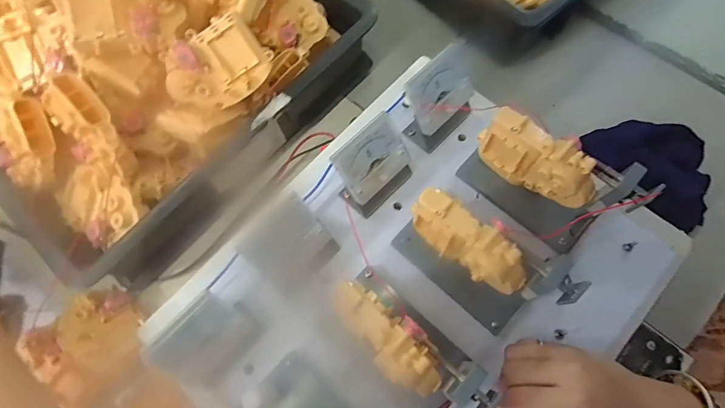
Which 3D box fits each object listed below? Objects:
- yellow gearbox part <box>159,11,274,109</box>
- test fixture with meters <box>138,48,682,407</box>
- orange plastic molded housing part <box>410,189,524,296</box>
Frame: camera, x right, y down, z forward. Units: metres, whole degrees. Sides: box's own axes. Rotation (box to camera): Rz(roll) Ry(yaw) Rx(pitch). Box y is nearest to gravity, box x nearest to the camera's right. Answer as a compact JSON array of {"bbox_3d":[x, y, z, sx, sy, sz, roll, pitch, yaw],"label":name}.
[{"bbox_3d":[-0.141,-0.132,0.396,0.097,0.034,0.071,-33,112,10],"label":"yellow gearbox part"},{"bbox_3d":[0.055,0.074,0.325,0.285,0.092,0.378,39,76,15],"label":"test fixture with meters"},{"bbox_3d":[0.081,0.029,0.309,0.097,0.032,0.032,40,76,15],"label":"orange plastic molded housing part"}]

